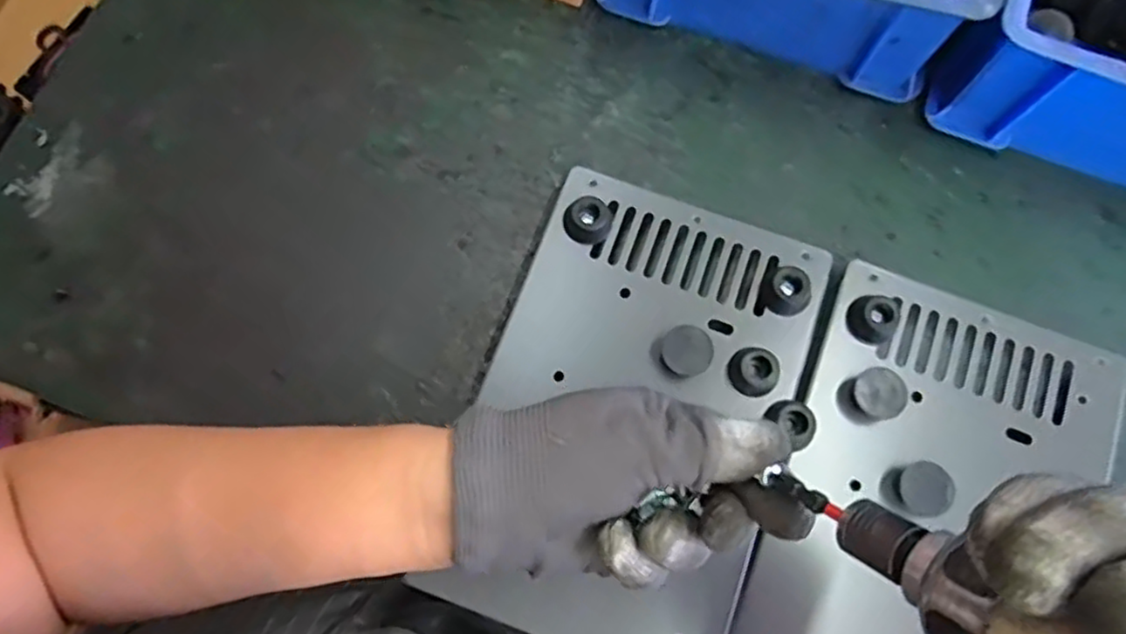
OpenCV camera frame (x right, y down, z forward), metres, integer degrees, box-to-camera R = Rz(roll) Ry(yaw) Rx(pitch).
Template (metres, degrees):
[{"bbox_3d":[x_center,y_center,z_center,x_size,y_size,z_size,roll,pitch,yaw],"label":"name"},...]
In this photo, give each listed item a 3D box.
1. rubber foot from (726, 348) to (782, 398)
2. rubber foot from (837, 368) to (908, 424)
[{"bbox_3d":[0.095,0.027,0.346,0.023,0.014,0.020,37,77,9],"label":"rubber foot"},{"bbox_3d":[0.152,0.039,0.344,0.031,0.012,0.024,-21,76,-6],"label":"rubber foot"}]

